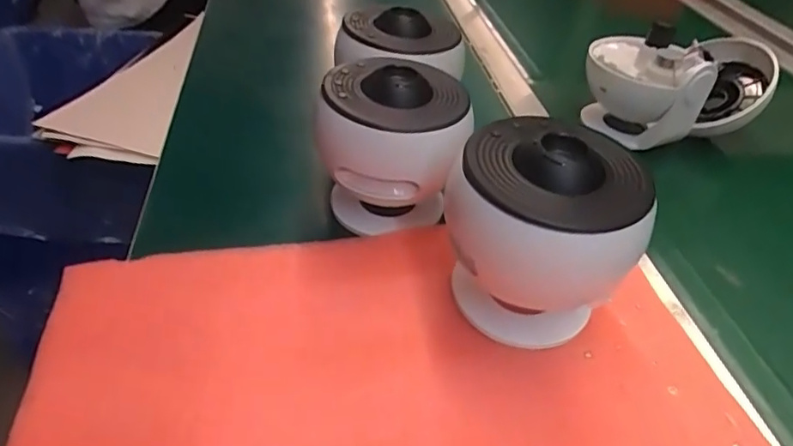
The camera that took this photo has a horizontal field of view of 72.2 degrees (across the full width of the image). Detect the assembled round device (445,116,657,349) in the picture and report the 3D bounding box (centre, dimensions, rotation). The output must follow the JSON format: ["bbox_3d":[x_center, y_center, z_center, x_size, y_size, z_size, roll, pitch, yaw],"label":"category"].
[{"bbox_3d":[0.084,0.011,0.327,0.112,0.121,0.104,16,42,11],"label":"assembled round device"}]

